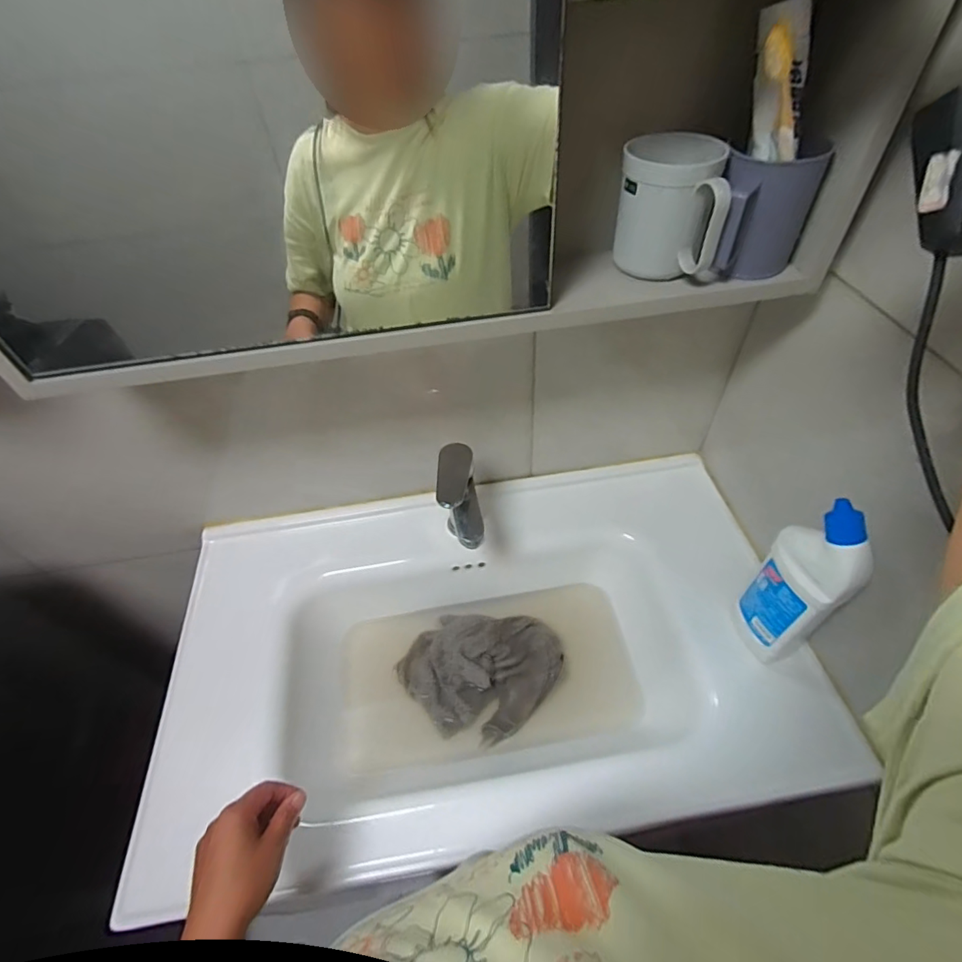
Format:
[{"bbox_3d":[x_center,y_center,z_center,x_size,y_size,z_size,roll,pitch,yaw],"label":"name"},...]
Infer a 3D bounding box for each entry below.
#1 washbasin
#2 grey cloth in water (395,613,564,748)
[{"bbox_3d":[0.003,0.213,0.666,0.678,0.147,0.441,-11,49,-7],"label":"washbasin"},{"bbox_3d":[0.002,0.249,0.694,0.179,0.031,0.192,35,59,29],"label":"grey cloth in water"}]

